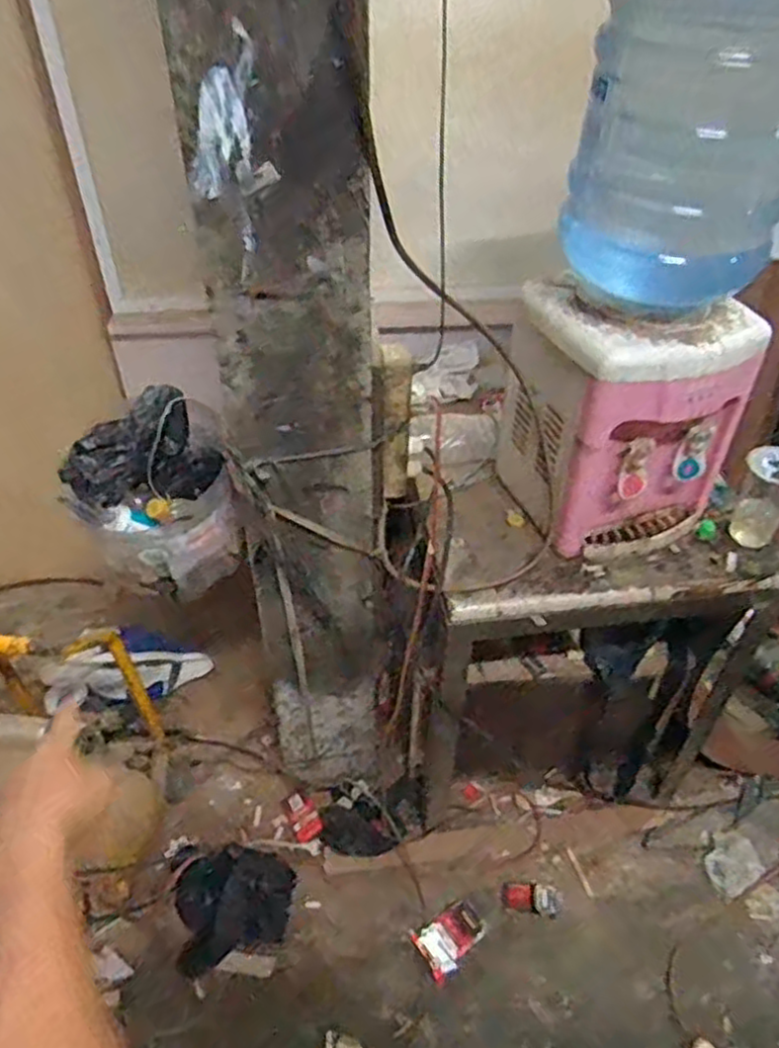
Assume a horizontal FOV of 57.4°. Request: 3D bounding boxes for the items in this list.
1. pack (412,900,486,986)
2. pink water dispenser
[{"bbox_3d":[0.116,0.788,1.362,0.132,0.029,0.089,-30,52,-29],"label":"pack"},{"bbox_3d":[0.352,-0.176,1.090,0.276,0.355,0.268,-18,45,-19],"label":"pink water dispenser"}]

